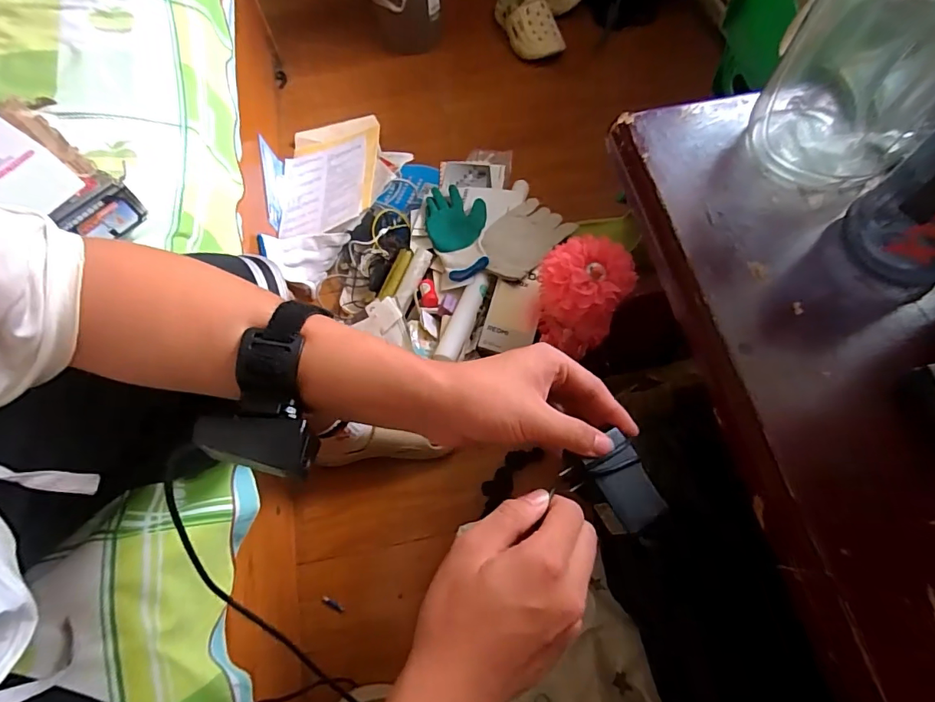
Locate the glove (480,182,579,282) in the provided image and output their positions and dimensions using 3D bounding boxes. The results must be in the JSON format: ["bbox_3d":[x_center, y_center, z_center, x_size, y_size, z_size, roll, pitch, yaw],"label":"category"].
[{"bbox_3d":[0.125,-0.244,0.930,0.155,0.057,0.270,20,69,11],"label":"glove"}]

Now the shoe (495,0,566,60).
[{"bbox_3d":[0.153,-0.905,1.266,0.107,0.102,0.262,-25,67,-8],"label":"shoe"}]

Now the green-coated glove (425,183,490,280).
[{"bbox_3d":[-0.023,-0.246,0.925,0.122,0.034,0.242,-5,66,1],"label":"green-coated glove"}]

